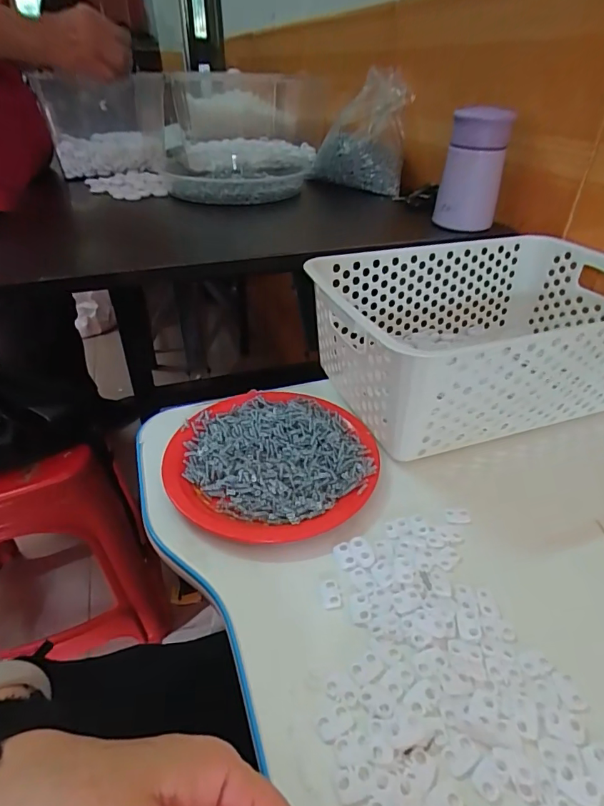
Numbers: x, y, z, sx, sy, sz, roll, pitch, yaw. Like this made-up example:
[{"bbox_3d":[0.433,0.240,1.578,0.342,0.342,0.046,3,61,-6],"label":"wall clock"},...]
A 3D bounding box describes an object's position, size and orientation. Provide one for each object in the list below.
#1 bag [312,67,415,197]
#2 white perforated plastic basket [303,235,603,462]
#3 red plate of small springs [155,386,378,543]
[{"bbox_3d":[0.087,-0.416,0.713,0.142,0.142,0.102,9,37,11],"label":"bag"},{"bbox_3d":[0.174,-0.065,0.439,0.289,0.116,0.200,-12,37,-14],"label":"white perforated plastic basket"},{"bbox_3d":[-0.025,0.041,0.371,0.162,0.026,0.164,-1,36,1],"label":"red plate of small springs"}]

